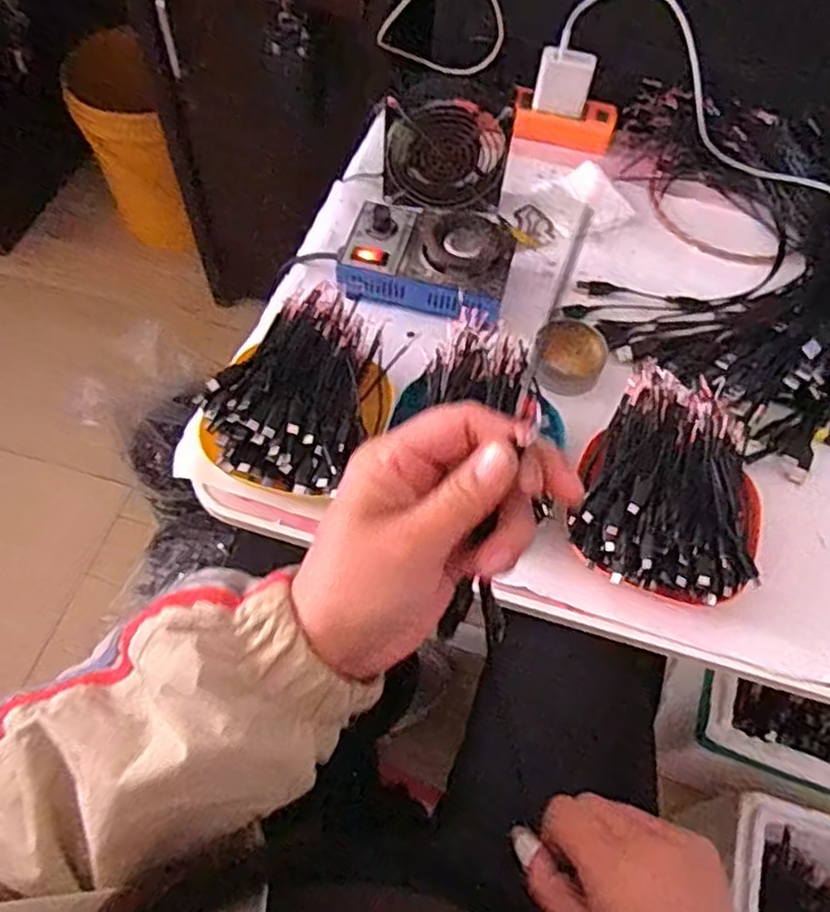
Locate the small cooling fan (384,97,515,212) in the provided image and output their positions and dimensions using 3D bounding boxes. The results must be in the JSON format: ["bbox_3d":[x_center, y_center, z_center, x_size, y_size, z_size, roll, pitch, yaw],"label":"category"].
[{"bbox_3d":[0.030,-0.292,0.693,0.118,0.102,0.035,-2,60,-4],"label":"small cooling fan"}]

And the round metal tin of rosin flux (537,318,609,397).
[{"bbox_3d":[0.136,-0.086,0.623,0.060,0.015,0.074,12,60,4],"label":"round metal tin of rosin flux"}]

